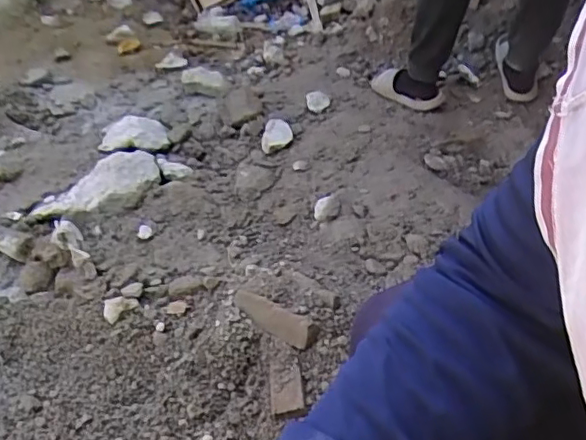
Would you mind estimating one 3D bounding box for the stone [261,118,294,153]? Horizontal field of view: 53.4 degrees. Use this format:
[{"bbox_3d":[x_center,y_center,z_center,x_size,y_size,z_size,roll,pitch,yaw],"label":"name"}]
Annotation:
[{"bbox_3d":[-0.044,-0.241,1.594,0.086,0.046,0.133,-2,43,-1],"label":"stone"}]

